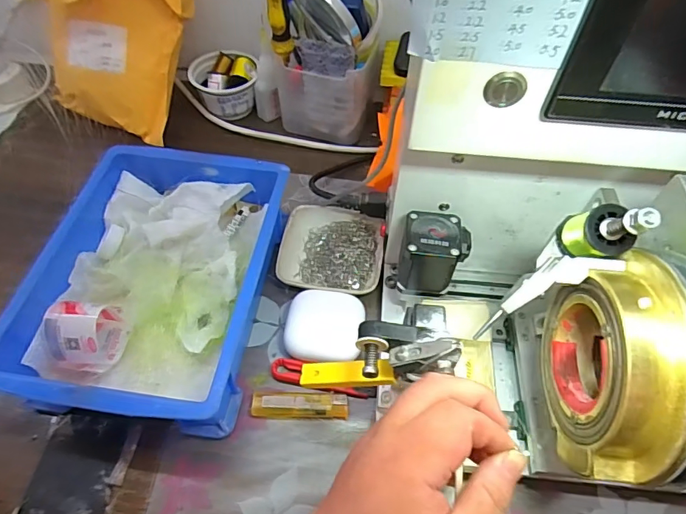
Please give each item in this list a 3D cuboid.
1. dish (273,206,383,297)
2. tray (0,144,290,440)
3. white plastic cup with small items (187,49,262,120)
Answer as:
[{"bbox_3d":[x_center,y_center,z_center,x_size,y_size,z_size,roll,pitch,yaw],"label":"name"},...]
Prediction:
[{"bbox_3d":[-0.010,-0.006,0.455,0.097,0.025,0.095,12,56,6],"label":"dish"},{"bbox_3d":[-0.155,0.017,0.404,0.177,0.068,0.246,7,55,4],"label":"tray"},{"bbox_3d":[-0.147,-0.214,0.571,0.071,0.057,0.076,0,55,0],"label":"white plastic cup with small items"}]

